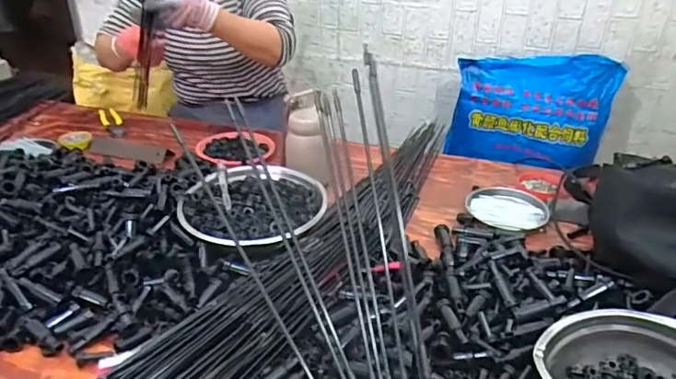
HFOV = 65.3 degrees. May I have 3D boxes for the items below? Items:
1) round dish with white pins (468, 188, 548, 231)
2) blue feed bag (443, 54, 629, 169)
[{"bbox_3d":[0.291,0.031,0.918,0.129,0.016,0.133,0,30,0],"label":"round dish with white pins"},{"bbox_3d":[0.613,-0.245,1.661,0.490,0.321,0.127,5,30,9],"label":"blue feed bag"}]

